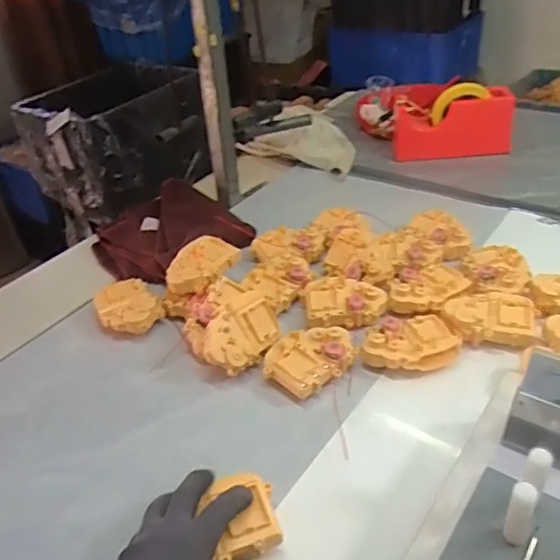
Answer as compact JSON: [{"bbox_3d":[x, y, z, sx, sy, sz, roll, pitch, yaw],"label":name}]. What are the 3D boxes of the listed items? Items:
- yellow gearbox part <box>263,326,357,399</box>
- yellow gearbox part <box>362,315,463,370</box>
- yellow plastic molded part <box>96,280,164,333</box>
[{"bbox_3d":[0.034,0.086,0.621,0.095,0.036,0.070,-33,42,-32],"label":"yellow gearbox part"},{"bbox_3d":[0.141,0.070,0.625,0.104,0.030,0.060,-10,35,-4],"label":"yellow gearbox part"},{"bbox_3d":[-0.193,0.035,0.723,0.071,0.027,0.099,-24,38,-22],"label":"yellow plastic molded part"}]

